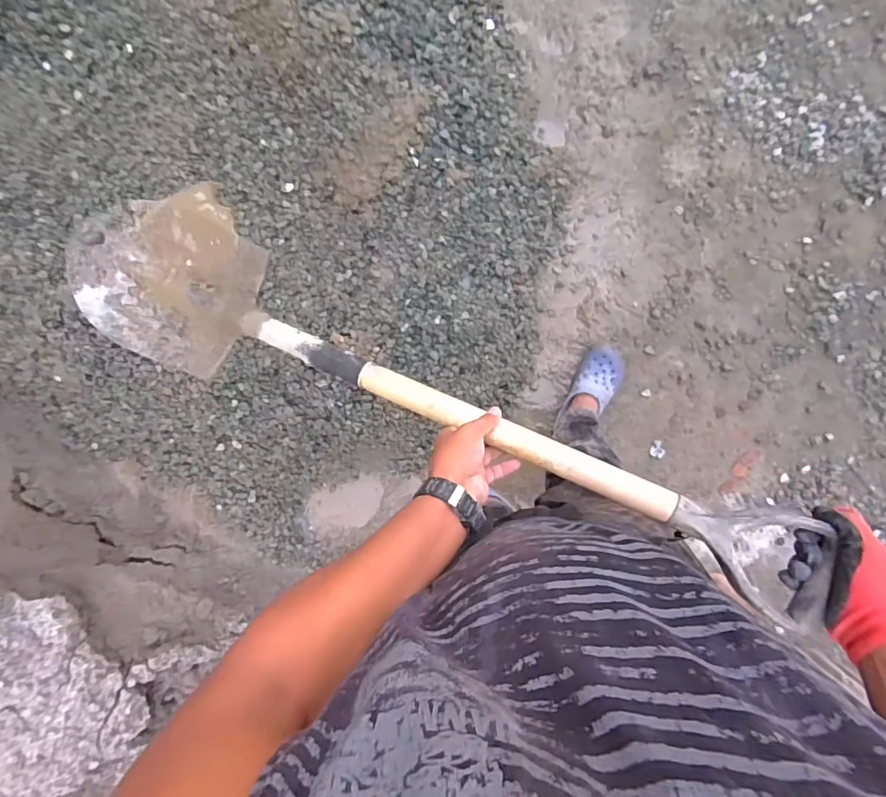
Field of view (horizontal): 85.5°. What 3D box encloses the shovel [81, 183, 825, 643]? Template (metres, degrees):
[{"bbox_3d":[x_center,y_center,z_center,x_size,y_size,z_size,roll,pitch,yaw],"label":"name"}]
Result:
[{"bbox_3d":[-0.066,-0.041,0.610,0.977,0.080,0.233,23,97,14],"label":"shovel"}]

